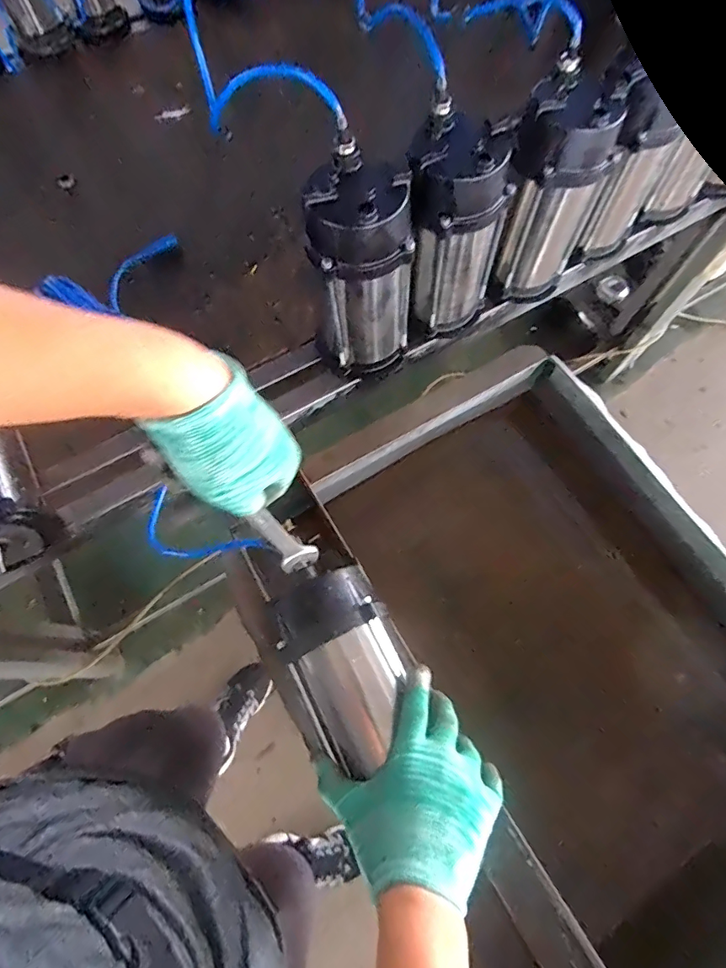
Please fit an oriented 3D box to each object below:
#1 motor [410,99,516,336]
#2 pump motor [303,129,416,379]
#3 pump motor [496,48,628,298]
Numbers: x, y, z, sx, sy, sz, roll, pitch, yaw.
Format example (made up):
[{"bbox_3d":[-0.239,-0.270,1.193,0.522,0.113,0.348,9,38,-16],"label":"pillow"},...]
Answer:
[{"bbox_3d":[0.119,-0.322,0.631,0.127,0.251,0.103,13,69,4],"label":"motor"},{"bbox_3d":[-0.006,-0.258,0.617,0.116,0.276,0.120,-24,71,-10],"label":"pump motor"},{"bbox_3d":[0.254,-0.388,0.661,0.124,0.250,0.117,22,70,8],"label":"pump motor"}]

